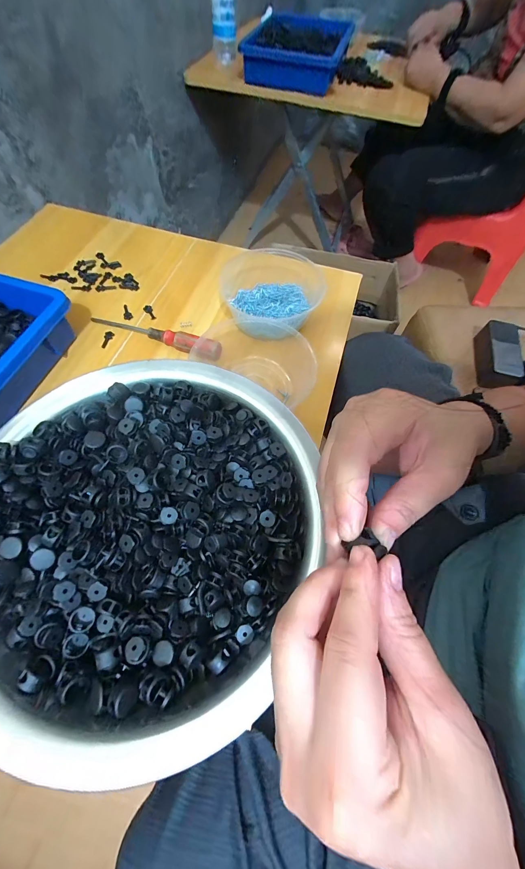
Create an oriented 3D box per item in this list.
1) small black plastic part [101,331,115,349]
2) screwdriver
[{"bbox_3d":[-0.220,-0.135,0.431,0.013,0.008,0.027,6,63,1],"label":"small black plastic part"},{"bbox_3d":[-0.150,-0.143,0.417,0.195,0.029,0.022,22,64,8],"label":"screwdriver"}]

